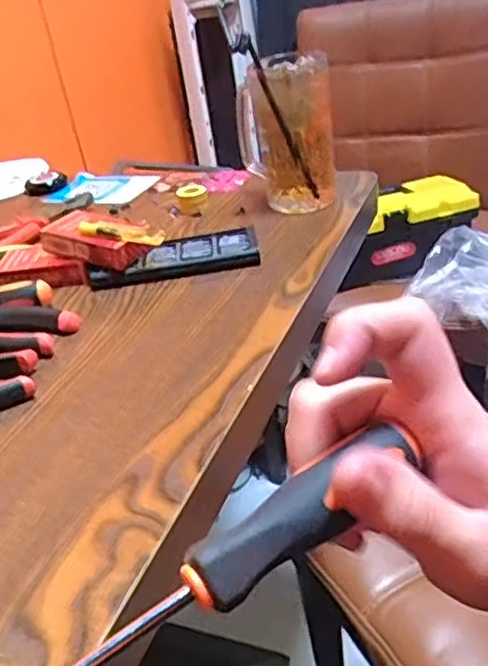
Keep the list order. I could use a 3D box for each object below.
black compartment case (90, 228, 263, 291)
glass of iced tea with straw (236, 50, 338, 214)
[{"bbox_3d":[-0.065,-0.074,0.629,0.155,0.021,0.059,-7,30,4],"label":"black compartment case"},{"bbox_3d":[0.044,-0.210,0.703,0.096,0.145,0.091,-6,31,3],"label":"glass of iced tea with straw"}]

